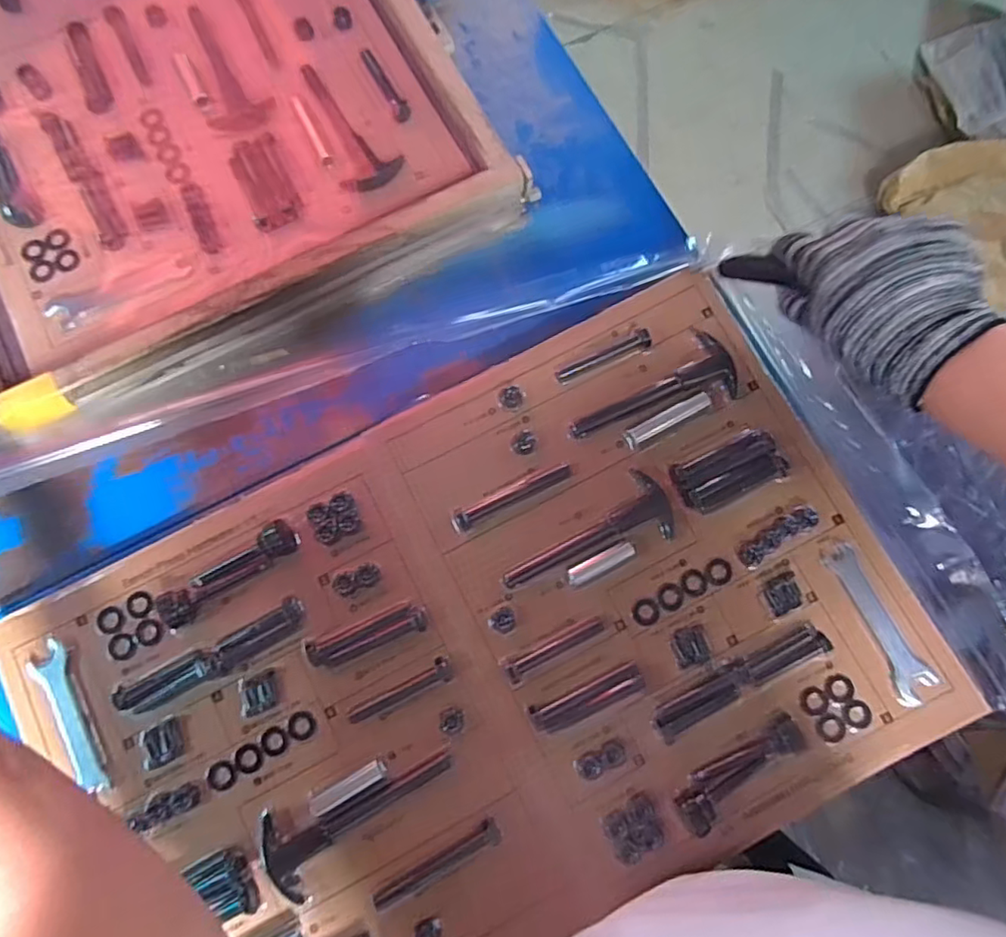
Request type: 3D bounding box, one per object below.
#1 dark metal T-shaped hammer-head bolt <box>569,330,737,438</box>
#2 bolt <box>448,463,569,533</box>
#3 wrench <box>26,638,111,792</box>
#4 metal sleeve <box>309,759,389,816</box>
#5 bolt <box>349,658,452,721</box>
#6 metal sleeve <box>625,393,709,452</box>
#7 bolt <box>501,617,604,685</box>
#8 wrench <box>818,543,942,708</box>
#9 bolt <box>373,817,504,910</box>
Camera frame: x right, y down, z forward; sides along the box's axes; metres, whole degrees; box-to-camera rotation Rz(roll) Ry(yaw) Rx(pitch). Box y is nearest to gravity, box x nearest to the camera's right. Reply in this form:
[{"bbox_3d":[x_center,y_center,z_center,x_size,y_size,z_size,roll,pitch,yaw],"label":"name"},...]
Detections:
[{"bbox_3d":[0.113,-0.058,0.449,0.130,0.023,0.051,-25,79,-5],"label":"dark metal T-shaped hammer-head bolt"},{"bbox_3d":[0.007,0.020,0.443,0.096,0.015,0.017,-24,79,-5],"label":"bolt"},{"bbox_3d":[-0.304,0.174,0.415,0.027,0.009,0.107,-30,79,-6],"label":"wrench"},{"bbox_3d":[-0.104,0.215,0.400,0.052,0.009,0.014,-30,79,-6],"label":"metal sleeve"},{"bbox_3d":[-0.072,0.159,0.420,0.077,0.010,0.015,-30,79,-6],"label":"bolt"},{"bbox_3d":[0.124,-0.038,0.449,0.068,0.015,0.014,-29,79,-6],"label":"metal sleeve"},{"bbox_3d":[0.037,0.129,0.425,0.078,0.013,0.017,-25,79,-5],"label":"bolt"},{"bbox_3d":[0.265,0.109,0.422,0.030,0.008,0.115,-29,79,-6],"label":"wrench"},{"bbox_3d":[-0.044,0.267,0.402,0.094,0.010,0.016,-30,79,-6],"label":"bolt"}]

